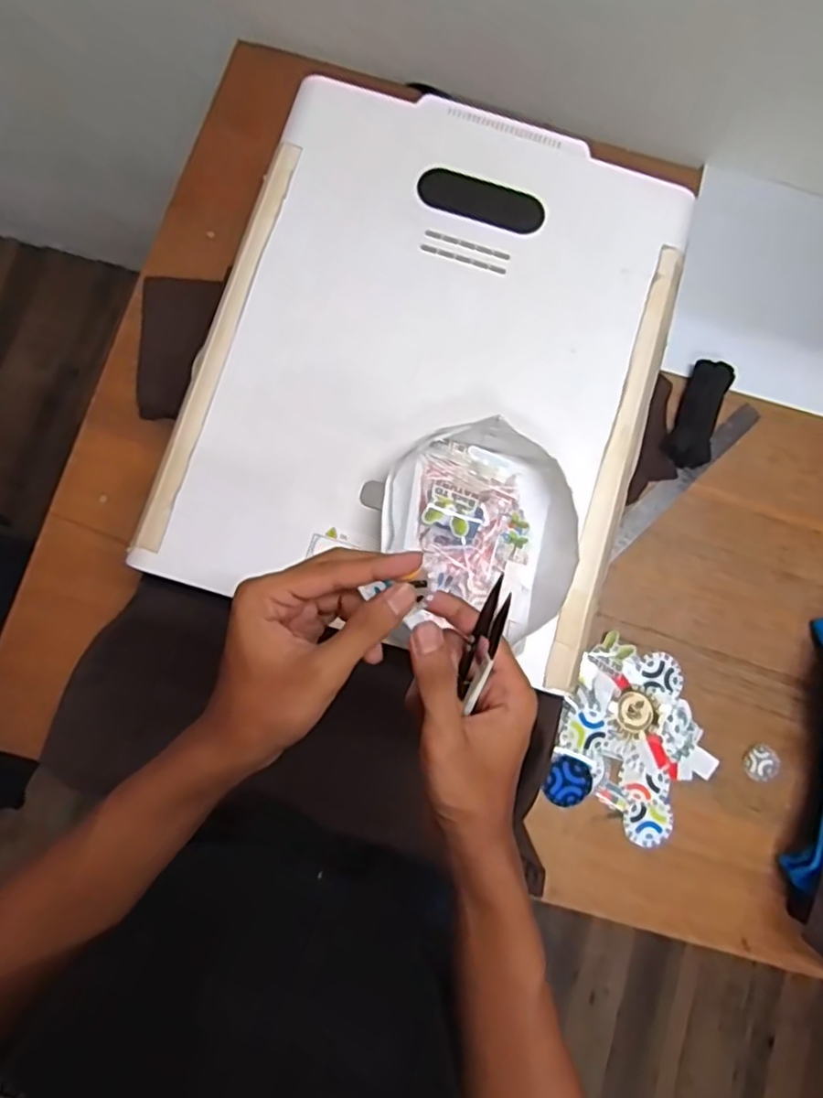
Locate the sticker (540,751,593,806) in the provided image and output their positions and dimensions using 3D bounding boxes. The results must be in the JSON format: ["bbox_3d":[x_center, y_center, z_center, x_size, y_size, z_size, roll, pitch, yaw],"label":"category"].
[{"bbox_3d":[0.166,0.249,0.708,0.048,0.009,0.052,1,80,-4],"label":"sticker"}]

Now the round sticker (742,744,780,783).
[{"bbox_3d":[0.381,0.234,0.724,0.038,0.008,0.039,1,80,-4],"label":"round sticker"}]

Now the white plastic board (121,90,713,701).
[{"bbox_3d":[0.022,-0.171,0.601,0.397,0.018,0.494,17,81,0],"label":"white plastic board"}]

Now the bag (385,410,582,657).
[{"bbox_3d":[0.059,-0.014,0.554,0.159,0.061,0.173,8,79,3],"label":"bag"}]

